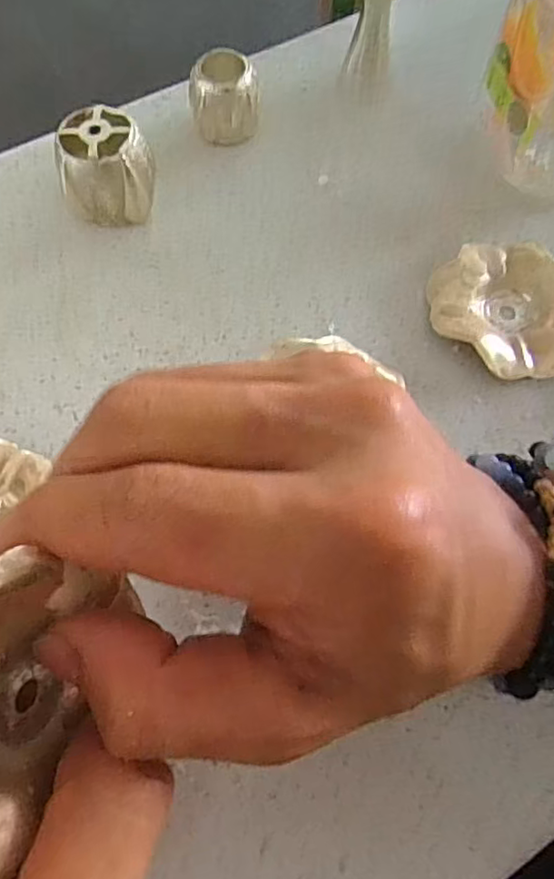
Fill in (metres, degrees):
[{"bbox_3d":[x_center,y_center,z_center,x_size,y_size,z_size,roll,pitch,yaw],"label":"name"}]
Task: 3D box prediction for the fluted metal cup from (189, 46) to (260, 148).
[{"bbox_3d":[-0.024,-0.159,0.287,0.030,0.032,0.025,5,67,0],"label":"fluted metal cup"}]

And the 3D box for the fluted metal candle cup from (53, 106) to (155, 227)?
[{"bbox_3d":[-0.074,-0.118,0.266,0.038,0.037,0.036,1,67,-1],"label":"fluted metal candle cup"}]

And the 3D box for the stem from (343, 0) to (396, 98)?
[{"bbox_3d":[0.047,-0.195,0.290,0.022,0.057,0.019,11,67,3],"label":"stem"}]

